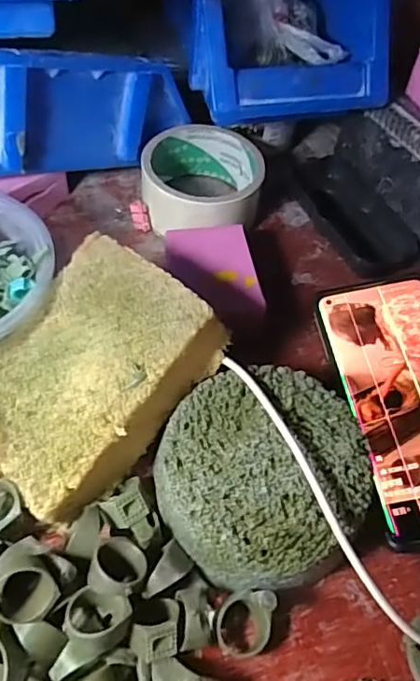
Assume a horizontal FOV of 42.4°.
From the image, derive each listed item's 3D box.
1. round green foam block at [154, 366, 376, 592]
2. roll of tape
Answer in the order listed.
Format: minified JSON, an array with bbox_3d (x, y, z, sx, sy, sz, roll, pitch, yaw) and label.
[{"bbox_3d":[0.025,0.069,0.276,0.100,0.046,0.100,3,56,-4],"label":"round green foam block"},{"bbox_3d":[-0.005,-0.110,0.391,0.083,0.046,0.087,3,56,-4],"label":"roll of tape"}]

